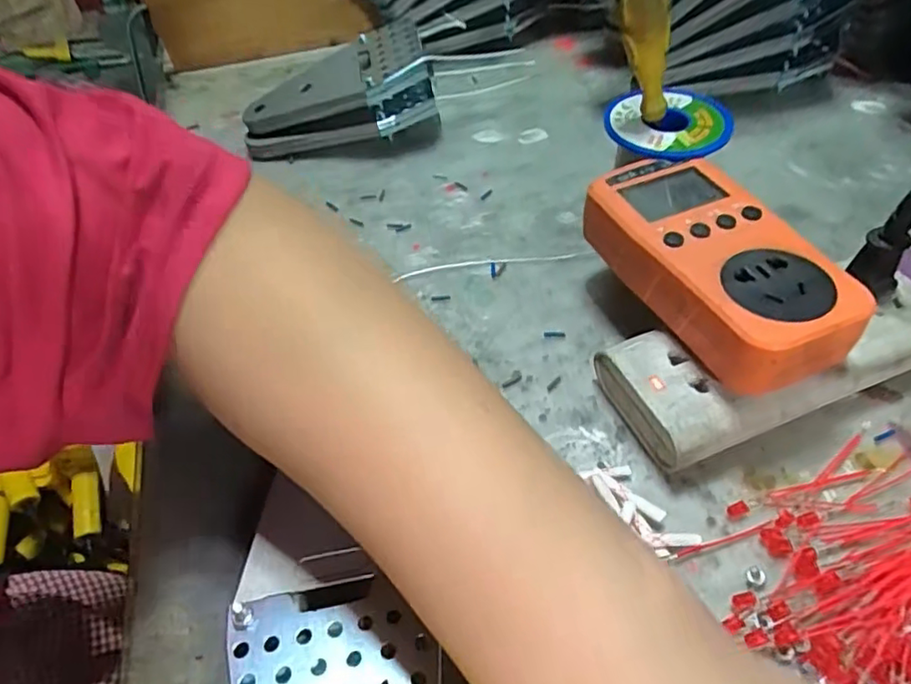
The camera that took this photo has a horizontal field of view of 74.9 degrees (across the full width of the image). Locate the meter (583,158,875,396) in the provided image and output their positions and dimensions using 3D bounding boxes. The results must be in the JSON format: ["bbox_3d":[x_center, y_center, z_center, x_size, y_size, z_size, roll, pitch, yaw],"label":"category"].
[{"bbox_3d":[0.115,-0.035,0.266,0.063,0.032,0.120,-18,51,-10],"label":"meter"}]

